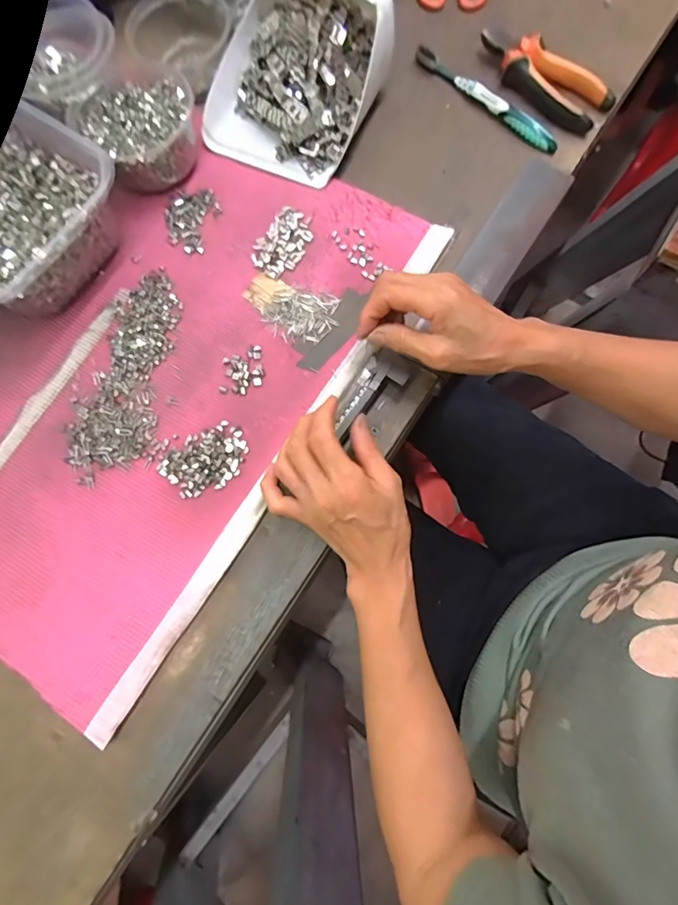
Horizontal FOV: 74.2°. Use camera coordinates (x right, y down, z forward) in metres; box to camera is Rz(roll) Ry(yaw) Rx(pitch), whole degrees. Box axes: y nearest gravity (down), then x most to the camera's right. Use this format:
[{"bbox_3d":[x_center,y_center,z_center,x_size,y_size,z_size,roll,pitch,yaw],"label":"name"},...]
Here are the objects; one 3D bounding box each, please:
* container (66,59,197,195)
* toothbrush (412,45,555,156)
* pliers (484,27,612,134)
[{"bbox_3d":[-0.197,-0.321,0.442,0.110,0.053,0.128,-32,78,-4],"label":"container"},{"bbox_3d":[0.153,-0.368,0.466,0.182,0.023,0.013,44,82,12],"label":"toothbrush"},{"bbox_3d":[0.210,-0.387,0.465,0.050,0.028,0.147,-45,78,-7],"label":"pliers"}]

